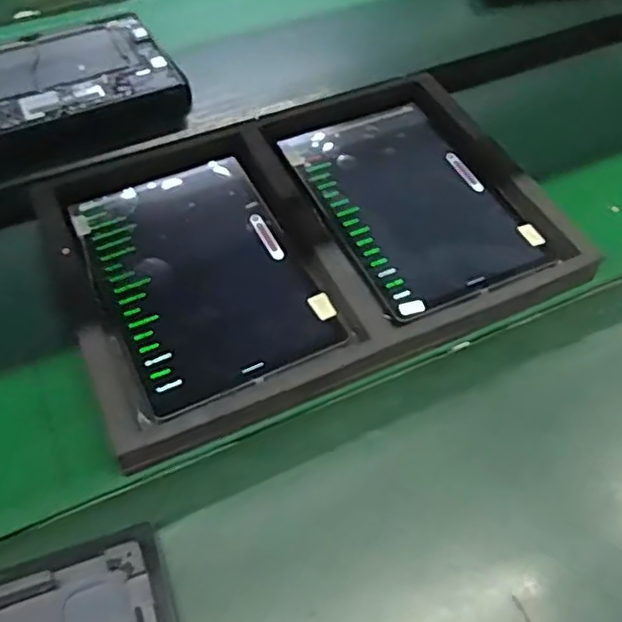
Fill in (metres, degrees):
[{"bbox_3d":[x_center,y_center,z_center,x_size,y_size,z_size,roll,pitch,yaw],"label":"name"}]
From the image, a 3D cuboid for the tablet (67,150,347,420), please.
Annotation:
[{"bbox_3d":[-0.096,-0.038,0.572,0.165,0.009,0.246,-23,58,-16],"label":"tablet"}]

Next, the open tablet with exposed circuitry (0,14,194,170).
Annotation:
[{"bbox_3d":[-0.283,-0.247,0.734,0.256,0.044,0.177,-19,57,-16],"label":"open tablet with exposed circuitry"}]

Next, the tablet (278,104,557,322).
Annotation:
[{"bbox_3d":[0.093,-0.107,0.626,0.163,0.008,0.249,-21,57,-14],"label":"tablet"}]

